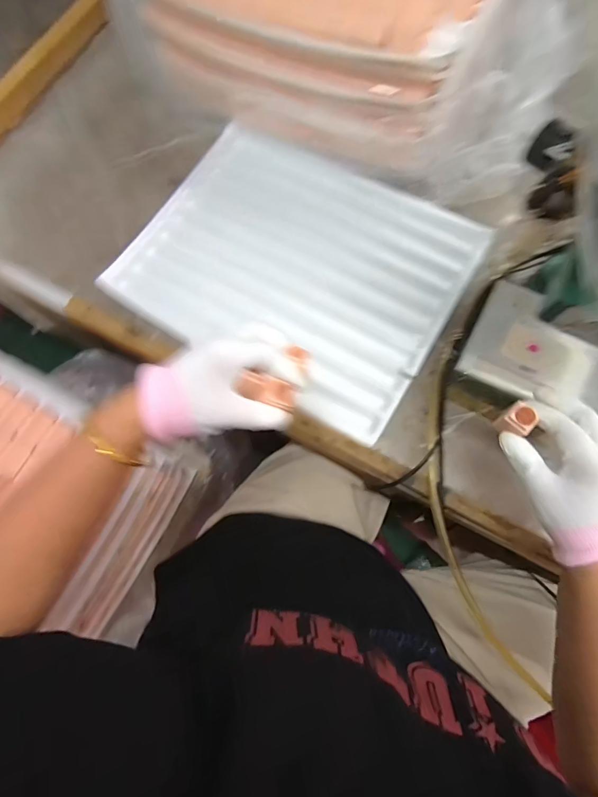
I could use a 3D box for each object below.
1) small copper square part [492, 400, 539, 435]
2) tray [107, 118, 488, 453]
[{"bbox_3d":[0.192,0.021,0.343,0.026,0.021,0.025,-39,75,-10],"label":"small copper square part"},{"bbox_3d":[-0.002,-0.179,0.497,0.403,0.032,0.329,32,81,9],"label":"tray"}]

